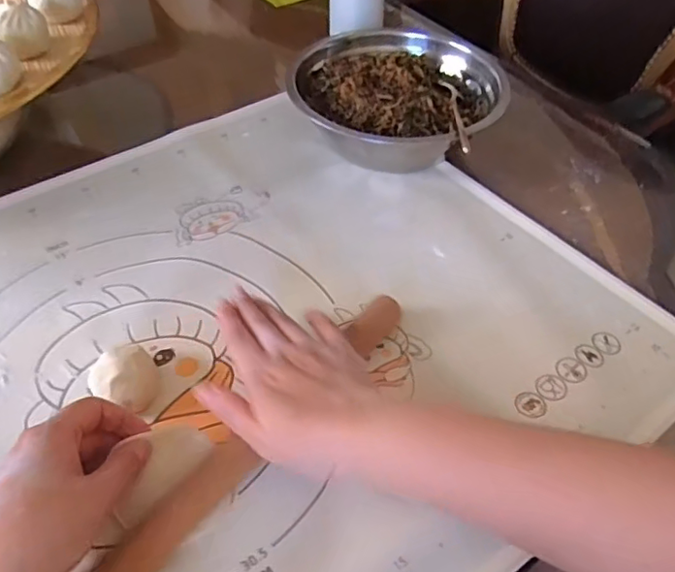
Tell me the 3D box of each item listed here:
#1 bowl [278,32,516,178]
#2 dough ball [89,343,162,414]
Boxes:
[{"bbox_3d":[0.057,-0.179,0.576,0.204,0.077,0.178,11,49,8],"label":"bowl"},{"bbox_3d":[-0.142,0.063,0.393,0.042,0.030,0.045,1,48,-1],"label":"dough ball"}]

